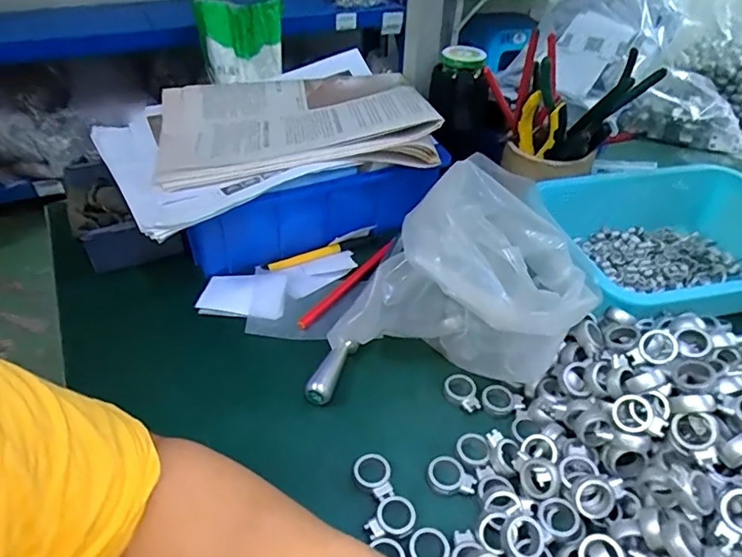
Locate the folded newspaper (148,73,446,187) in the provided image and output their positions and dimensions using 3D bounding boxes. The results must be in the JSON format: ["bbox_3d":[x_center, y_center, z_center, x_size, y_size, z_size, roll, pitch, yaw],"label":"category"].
[{"bbox_3d":[-0.092,-0.179,0.588,0.285,0.049,0.213,-6,40,-9],"label":"folded newspaper"}]

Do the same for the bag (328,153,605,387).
[{"bbox_3d":[0.082,0.012,0.407,0.186,0.162,0.121,-22,45,-26],"label":"bag"}]

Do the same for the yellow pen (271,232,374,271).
[{"bbox_3d":[-0.052,-0.030,0.573,0.122,0.009,0.009,-17,43,-22],"label":"yellow pen"}]

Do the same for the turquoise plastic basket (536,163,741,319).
[{"bbox_3d":[0.294,-0.033,0.543,0.258,0.074,0.197,-7,42,-9],"label":"turquoise plastic basket"}]

